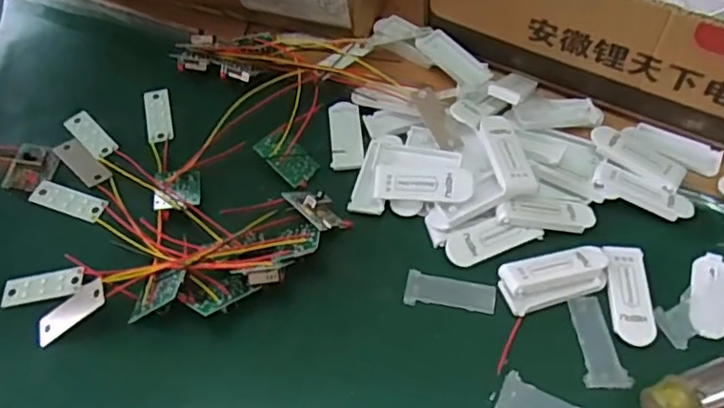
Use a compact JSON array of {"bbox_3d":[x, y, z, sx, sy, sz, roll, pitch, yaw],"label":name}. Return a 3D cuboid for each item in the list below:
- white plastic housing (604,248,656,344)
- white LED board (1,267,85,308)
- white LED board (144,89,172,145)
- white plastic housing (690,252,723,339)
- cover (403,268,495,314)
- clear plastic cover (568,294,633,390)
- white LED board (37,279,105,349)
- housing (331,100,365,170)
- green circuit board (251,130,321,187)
[{"bbox_3d":[0.141,0.047,0.329,0.021,0.004,0.055,3,60,4],"label":"white plastic housing"},{"bbox_3d":[-0.173,0.045,0.340,0.044,0.005,0.016,-7,60,-2],"label":"white LED board"},{"bbox_3d":[-0.133,-0.058,0.410,0.015,0.004,0.044,-14,60,-6],"label":"white LED board"},{"bbox_3d":[0.185,0.047,0.330,0.021,0.004,0.050,18,62,13],"label":"white plastic housing"},{"bbox_3d":[0.047,0.048,0.334,0.047,0.004,0.020,10,61,8],"label":"cover"},{"bbox_3d":[0.119,0.070,0.318,0.021,0.004,0.048,-5,60,-1],"label":"clear plastic cover"},{"bbox_3d":[-0.151,0.056,0.325,0.045,0.004,0.016,-35,61,10],"label":"white LED board"},{"bbox_3d":[-0.010,-0.045,0.397,0.021,0.008,0.056,-3,60,0],"label":"housing"},{"bbox_3d":[-0.045,-0.027,0.378,0.036,0.004,0.023,44,58,-5],"label":"green circuit board"}]

